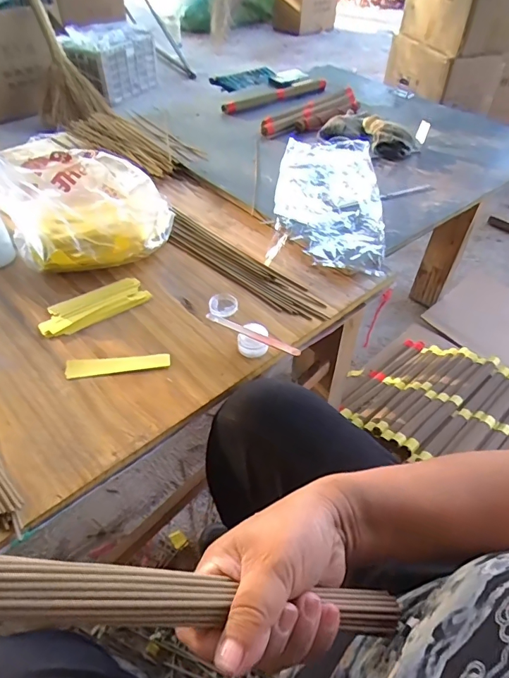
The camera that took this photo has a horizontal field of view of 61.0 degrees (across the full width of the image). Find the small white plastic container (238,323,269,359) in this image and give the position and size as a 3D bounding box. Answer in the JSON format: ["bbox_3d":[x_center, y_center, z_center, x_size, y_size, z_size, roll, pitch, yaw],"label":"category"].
[{"bbox_3d":[-0.001,0.002,0.523,0.036,0.027,0.034,1,48,-1],"label":"small white plastic container"}]

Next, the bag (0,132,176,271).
[{"bbox_3d":[-0.262,-0.215,0.650,0.212,0.118,0.261,-36,58,-29],"label":"bag"}]

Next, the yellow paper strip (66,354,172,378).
[{"bbox_3d":[-0.158,0.030,0.504,0.116,0.004,0.023,-4,48,-6],"label":"yellow paper strip"}]

